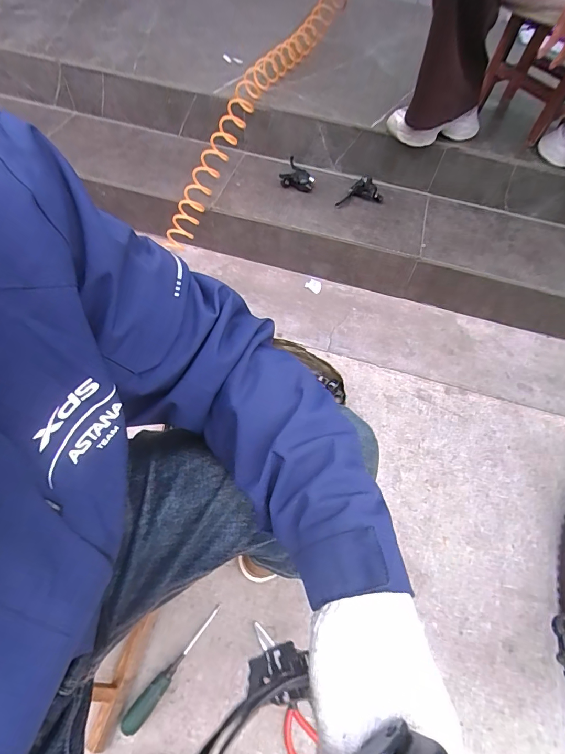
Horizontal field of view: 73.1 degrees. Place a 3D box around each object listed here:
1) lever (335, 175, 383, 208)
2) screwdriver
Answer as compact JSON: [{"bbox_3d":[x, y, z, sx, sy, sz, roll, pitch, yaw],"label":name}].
[{"bbox_3d":[0.225,-0.547,1.127,0.137,0.034,0.089,-7,60,-8],"label":"lever"},{"bbox_3d":[-0.194,0.518,0.686,0.033,0.036,0.221,35,63,16],"label":"screwdriver"}]

